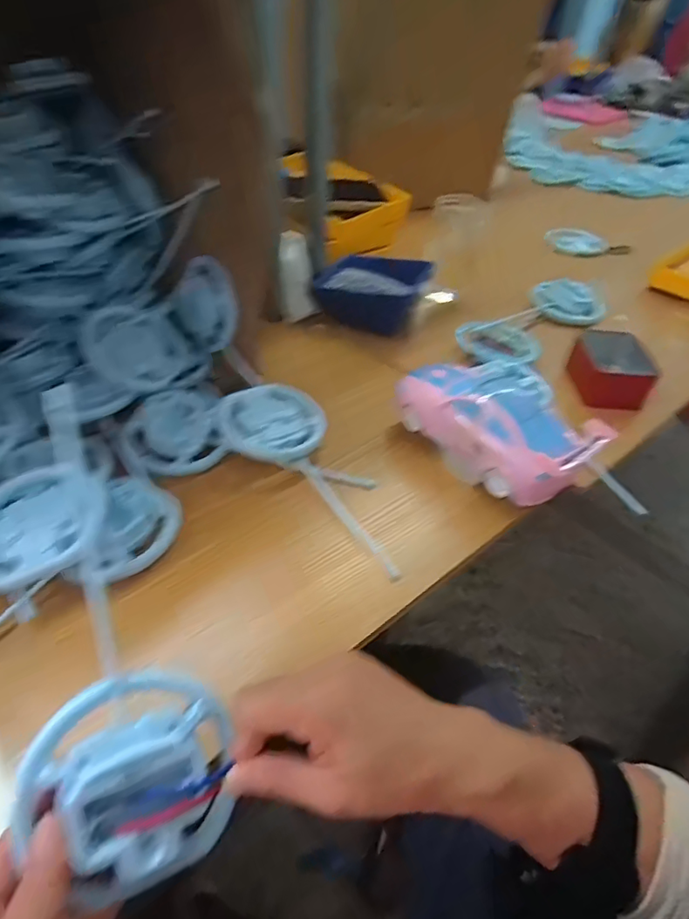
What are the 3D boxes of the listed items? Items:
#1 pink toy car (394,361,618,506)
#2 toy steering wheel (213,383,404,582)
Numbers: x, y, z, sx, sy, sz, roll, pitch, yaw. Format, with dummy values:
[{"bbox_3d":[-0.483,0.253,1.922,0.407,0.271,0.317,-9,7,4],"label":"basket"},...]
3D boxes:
[{"bbox_3d":[0.140,-0.036,0.496,0.089,0.063,0.190,-27,53,-28],"label":"pink toy car"},{"bbox_3d":[-0.028,0.012,0.512,0.101,0.029,0.240,-30,69,-30],"label":"toy steering wheel"}]

